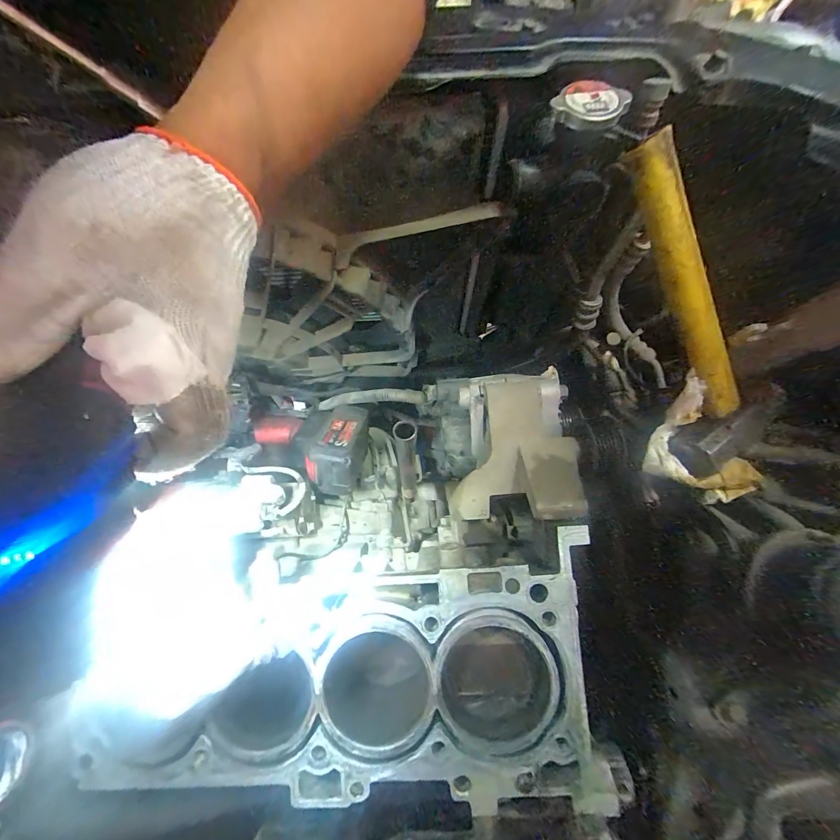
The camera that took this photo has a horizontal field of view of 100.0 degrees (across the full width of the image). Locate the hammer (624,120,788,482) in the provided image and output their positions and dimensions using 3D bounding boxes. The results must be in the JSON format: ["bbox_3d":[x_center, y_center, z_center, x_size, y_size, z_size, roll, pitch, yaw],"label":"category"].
[{"bbox_3d":[0.224,-0.083,0.294,0.076,0.053,0.281,-31,107,-9],"label":"hammer"}]

